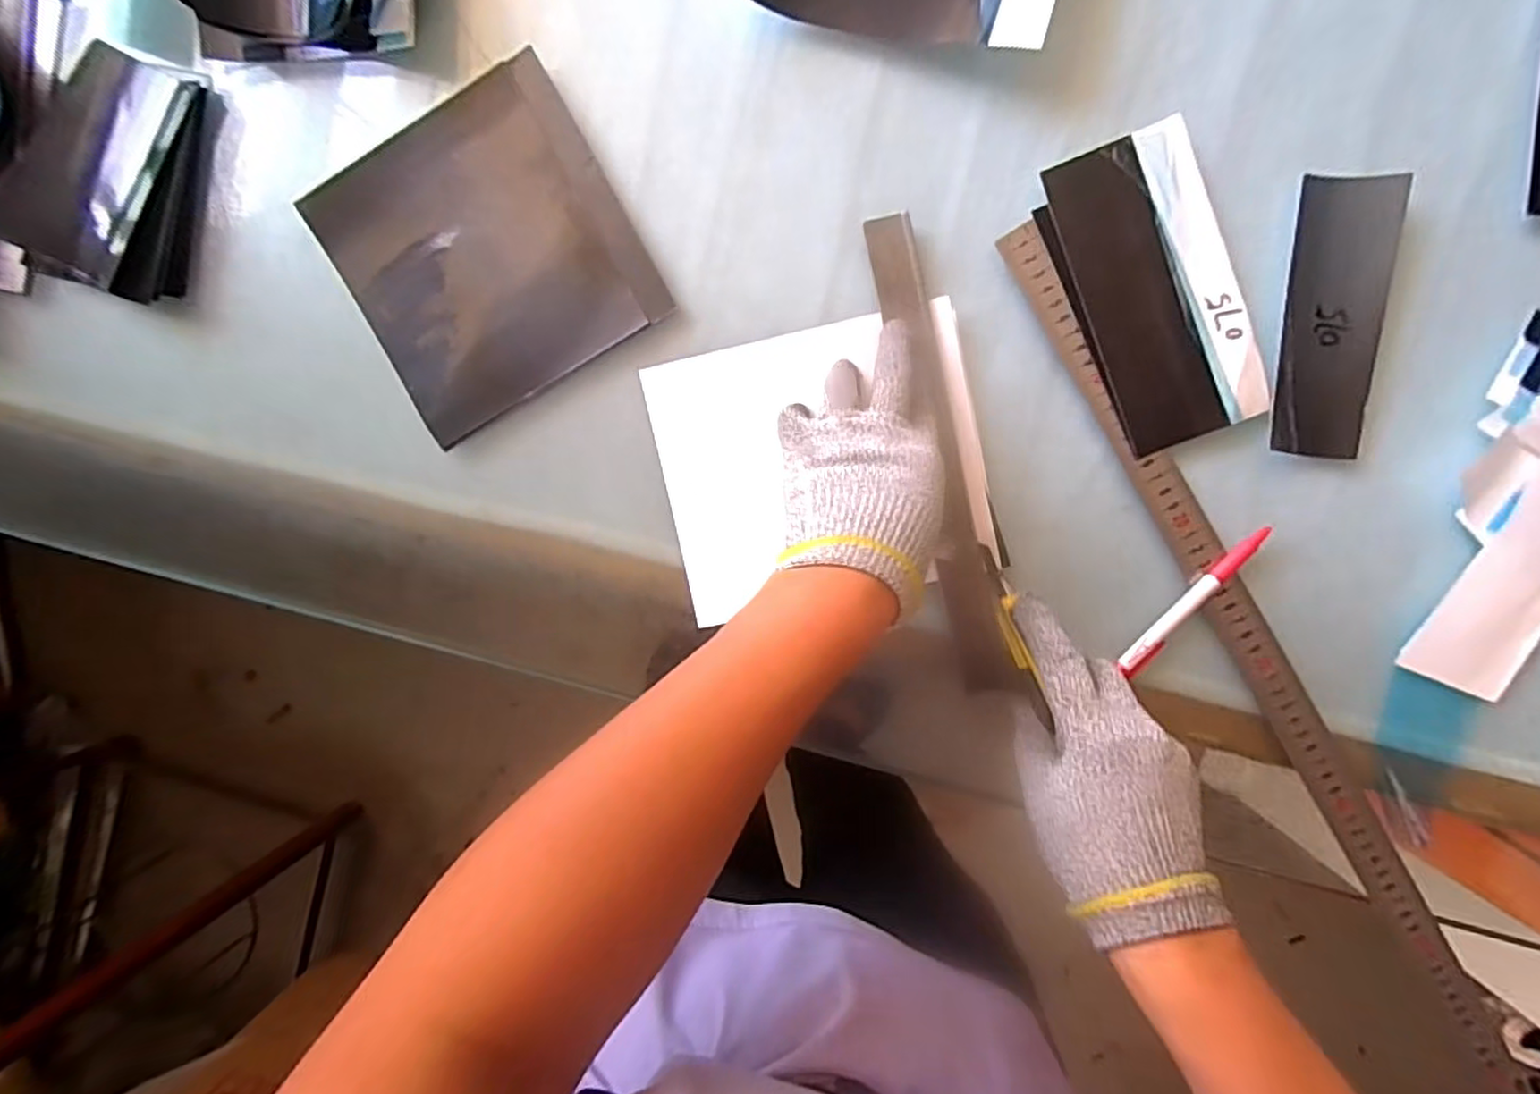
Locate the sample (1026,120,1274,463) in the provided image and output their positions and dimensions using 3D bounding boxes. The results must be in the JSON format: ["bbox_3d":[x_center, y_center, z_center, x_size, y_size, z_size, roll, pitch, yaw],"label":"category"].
[{"bbox_3d":[0.224,-0.149,0.394,0.091,0.014,0.174,-24,93,8],"label":"sample"}]

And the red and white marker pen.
[{"bbox_3d":[0.254,0.032,0.404,0.012,0.010,0.112,43,99,1],"label":"red and white marker pen"}]

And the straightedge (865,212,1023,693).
[{"bbox_3d":[0.099,-0.064,0.403,0.029,0.007,0.264,-12,92,7],"label":"straightedge"}]

